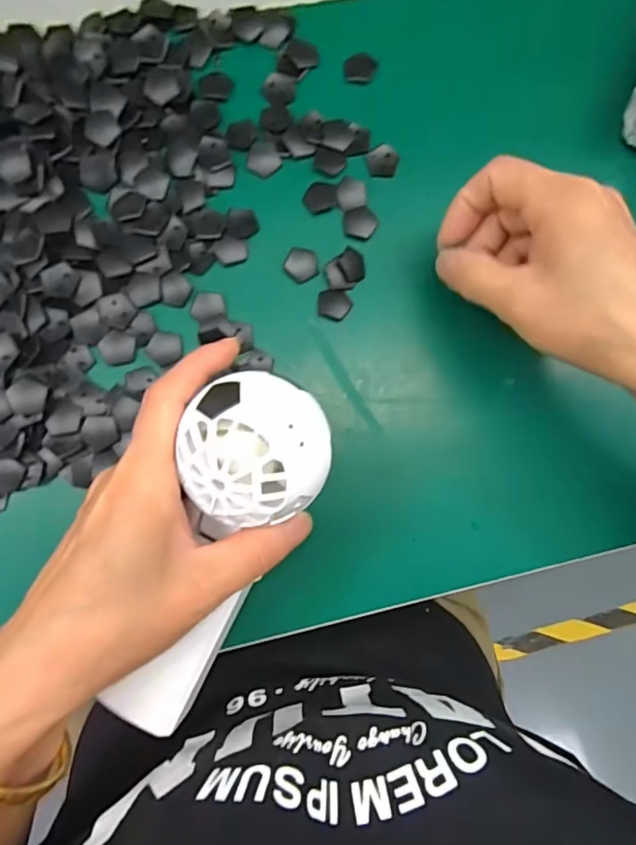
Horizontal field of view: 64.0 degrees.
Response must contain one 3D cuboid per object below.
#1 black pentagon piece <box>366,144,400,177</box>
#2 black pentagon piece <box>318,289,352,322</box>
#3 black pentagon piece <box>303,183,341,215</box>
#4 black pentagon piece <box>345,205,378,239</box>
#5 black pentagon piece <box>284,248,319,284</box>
[{"bbox_3d":[0.037,-0.150,0.291,0.018,0.004,0.019,18,83,-2],"label":"black pentagon piece"},{"bbox_3d":[0.009,-0.066,0.283,0.018,0.004,0.017,-1,84,-4],"label":"black pentagon piece"},{"bbox_3d":[0.002,-0.128,0.287,0.020,0.004,0.017,-30,87,-6],"label":"black pentagon piece"},{"bbox_3d":[0.024,-0.114,0.287,0.018,0.004,0.019,0,84,-4],"label":"black pentagon piece"},{"bbox_3d":[-0.009,-0.088,0.282,0.019,0.004,0.019,-32,87,-7],"label":"black pentagon piece"}]

